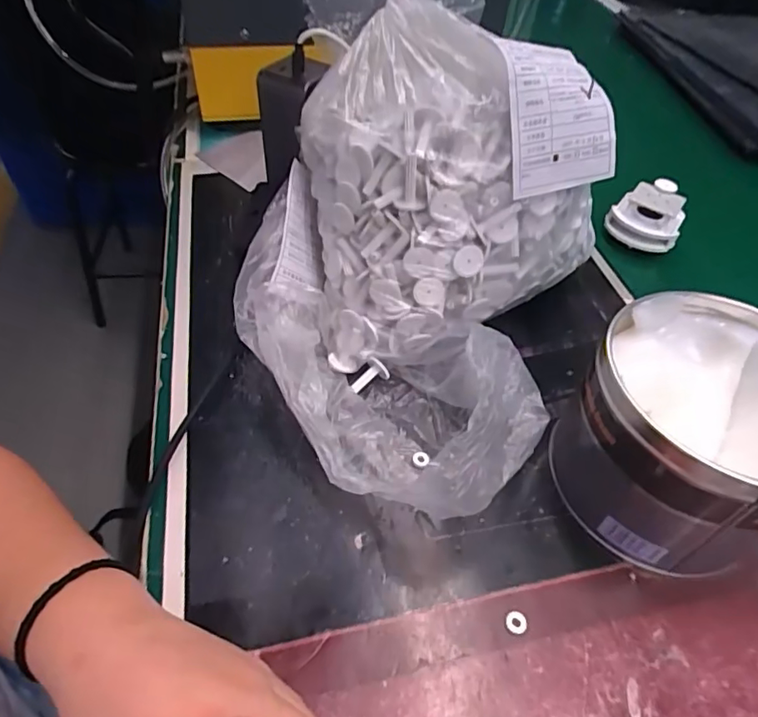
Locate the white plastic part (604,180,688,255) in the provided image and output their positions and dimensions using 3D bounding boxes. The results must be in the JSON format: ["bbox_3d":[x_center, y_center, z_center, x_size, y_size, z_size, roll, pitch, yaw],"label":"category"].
[{"bbox_3d":[0.258,-0.136,0.510,0.062,0.041,0.060,34,54,22],"label":"white plastic part"}]

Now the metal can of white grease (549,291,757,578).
[{"bbox_3d":[0.177,0.042,0.308,0.119,0.098,0.124,3,49,-3],"label":"metal can of white grease"}]

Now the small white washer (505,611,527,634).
[{"bbox_3d":[0.072,0.137,0.280,0.011,0.004,0.011,2,50,-2],"label":"small white washer"}]

